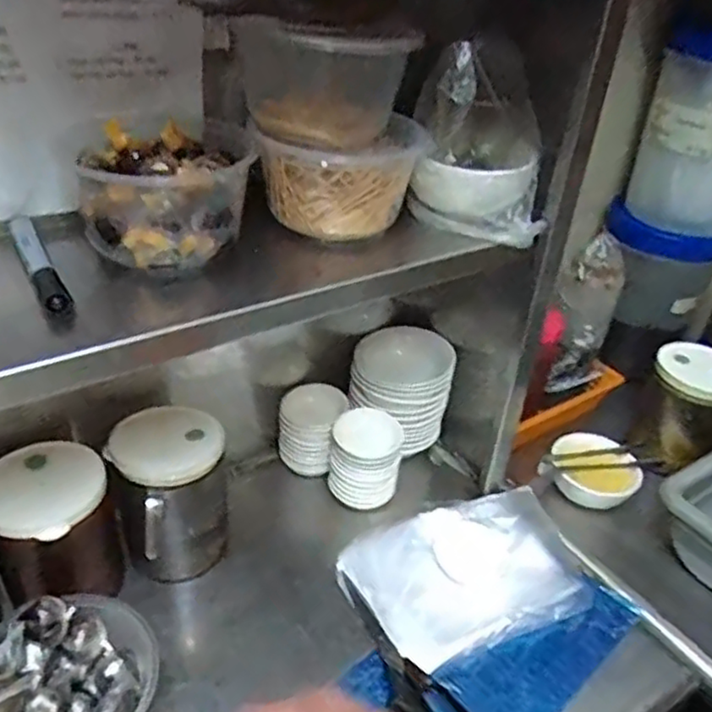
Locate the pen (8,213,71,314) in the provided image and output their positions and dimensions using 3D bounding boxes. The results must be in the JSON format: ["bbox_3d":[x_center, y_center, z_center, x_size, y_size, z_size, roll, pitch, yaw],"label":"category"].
[{"bbox_3d":[-0.218,-0.066,0.458,0.016,0.015,0.121,-16,40,-29],"label":"pen"}]

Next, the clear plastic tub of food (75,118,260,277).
[{"bbox_3d":[-0.135,-0.118,0.487,0.122,0.072,0.119,0,35,-9],"label":"clear plastic tub of food"}]

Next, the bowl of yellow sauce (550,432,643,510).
[{"bbox_3d":[0.274,0.131,0.778,0.103,0.054,0.087,17,36,15],"label":"bowl of yellow sauce"}]

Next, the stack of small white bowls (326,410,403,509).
[{"bbox_3d":[0.009,0.116,0.733,0.074,0.096,0.063,8,35,3],"label":"stack of small white bowls"}]

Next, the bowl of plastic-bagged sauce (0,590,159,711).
[{"bbox_3d":[-0.223,0.263,0.510,0.137,0.098,0.122,-11,38,-23],"label":"bowl of plastic-bagged sauce"}]

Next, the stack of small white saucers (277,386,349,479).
[{"bbox_3d":[-0.048,0.094,0.773,0.072,0.103,0.069,20,37,20],"label":"stack of small white saucers"}]

